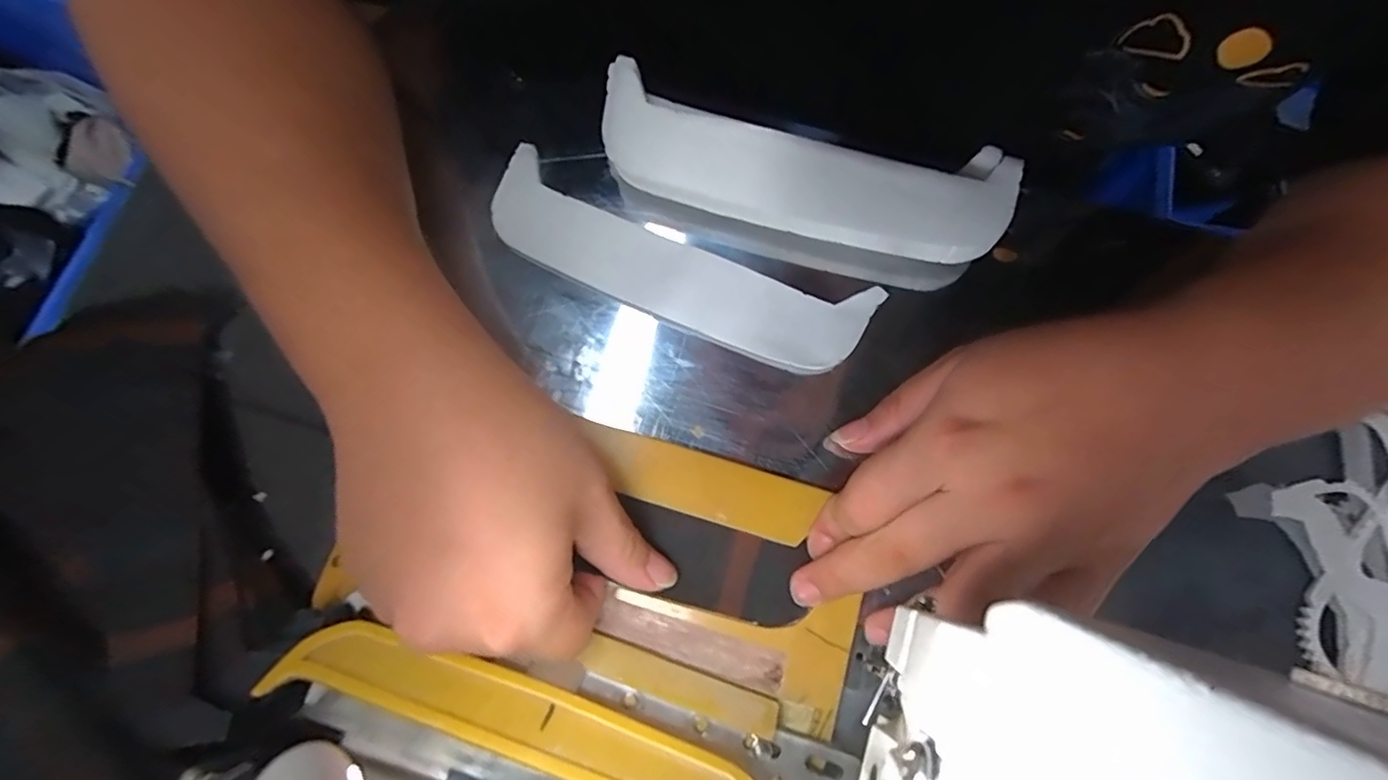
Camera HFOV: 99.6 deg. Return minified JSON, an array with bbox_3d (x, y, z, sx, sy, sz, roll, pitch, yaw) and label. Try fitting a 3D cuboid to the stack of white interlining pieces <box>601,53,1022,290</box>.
[{"bbox_3d":[0.049,-0.099,0.283,0.194,0.016,0.069,14,99,6],"label":"stack of white interlining pieces"}]

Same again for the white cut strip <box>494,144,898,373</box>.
[{"bbox_3d":[-0.011,-0.061,0.291,0.194,0.007,0.051,24,82,7],"label":"white cut strip"}]

